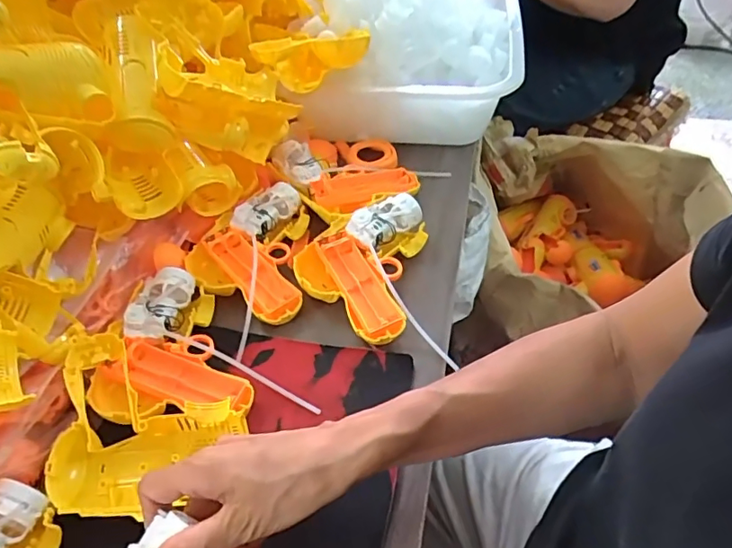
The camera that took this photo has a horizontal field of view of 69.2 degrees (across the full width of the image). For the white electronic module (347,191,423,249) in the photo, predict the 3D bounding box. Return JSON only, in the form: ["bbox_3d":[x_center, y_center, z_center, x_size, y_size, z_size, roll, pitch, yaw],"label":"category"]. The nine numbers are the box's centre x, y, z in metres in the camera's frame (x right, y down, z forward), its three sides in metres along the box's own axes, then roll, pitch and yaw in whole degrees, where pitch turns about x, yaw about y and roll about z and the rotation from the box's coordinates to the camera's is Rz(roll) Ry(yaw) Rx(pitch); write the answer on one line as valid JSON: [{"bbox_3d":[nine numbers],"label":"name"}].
[{"bbox_3d":[0.017,-0.055,0.515,0.069,0.027,0.038,-30,51,-22],"label":"white electronic module"}]

